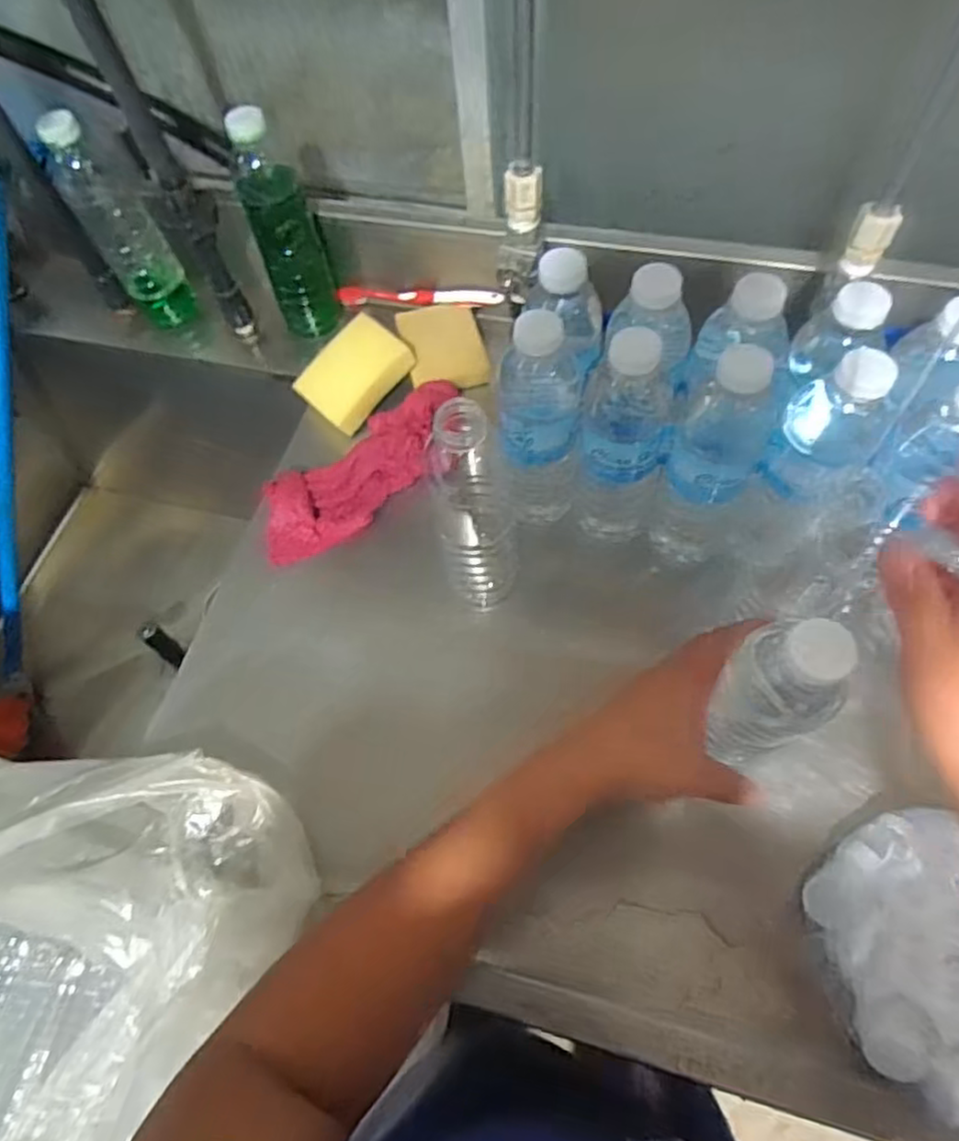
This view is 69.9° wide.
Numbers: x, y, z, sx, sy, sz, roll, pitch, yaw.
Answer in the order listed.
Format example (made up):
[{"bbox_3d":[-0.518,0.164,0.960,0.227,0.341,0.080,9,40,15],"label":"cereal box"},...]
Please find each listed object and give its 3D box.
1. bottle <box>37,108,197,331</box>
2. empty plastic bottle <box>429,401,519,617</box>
[{"bbox_3d":[-0.356,-0.342,0.682,0.061,0.206,0.054,-32,65,-13],"label":"bottle"},{"bbox_3d":[-0.002,-0.041,0.506,0.056,0.207,0.056,-5,62,1],"label":"empty plastic bottle"}]

